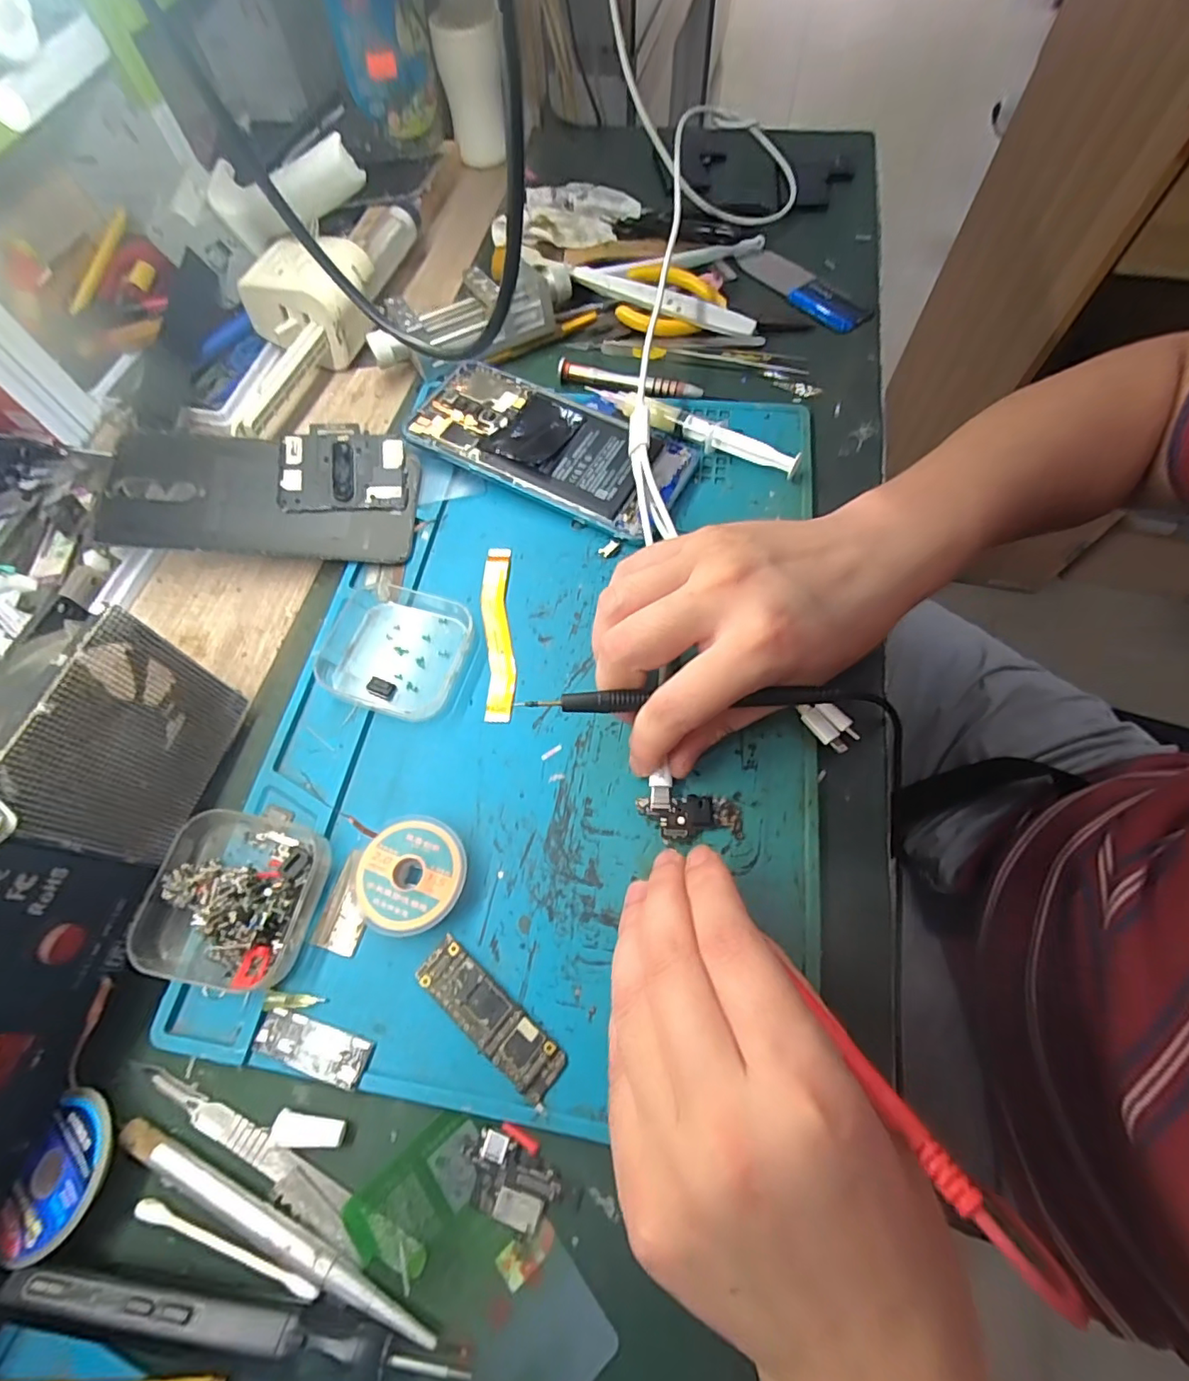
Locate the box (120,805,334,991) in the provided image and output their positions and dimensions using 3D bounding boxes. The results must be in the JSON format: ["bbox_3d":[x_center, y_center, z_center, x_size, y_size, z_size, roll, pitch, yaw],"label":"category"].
[{"bbox_3d":[-0.146,0.081,0.223,0.063,0.020,0.063,7,66,3],"label":"box"}]

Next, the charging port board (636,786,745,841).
[{"bbox_3d":[0.041,0.053,0.237,0.044,0.004,0.020,7,66,-1],"label":"charging port board"}]

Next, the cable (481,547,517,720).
[{"bbox_3d":[-0.050,-0.032,0.284,0.016,0.004,0.101,-5,65,-2],"label":"cable"}]

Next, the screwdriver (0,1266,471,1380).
[{"bbox_3d":[-0.111,0.194,0.172,0.142,0.012,0.009,7,66,4],"label":"screwdriver"}]

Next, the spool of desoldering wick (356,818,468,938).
[{"bbox_3d":[-0.074,0.076,0.230,0.041,0.012,0.044,0,65,0],"label":"spool of desoldering wick"}]

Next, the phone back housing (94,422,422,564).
[{"bbox_3d":[-0.182,-0.111,0.308,0.159,0.007,0.080,0,75,-7],"label":"phone back housing"}]

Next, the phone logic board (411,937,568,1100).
[{"bbox_3d":[-0.040,0.122,0.210,0.064,0.004,0.020,38,71,16],"label":"phone logic board"}]

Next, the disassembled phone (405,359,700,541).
[{"bbox_3d":[-0.032,-0.146,0.327,0.174,0.013,0.079,23,68,11],"label":"disassembled phone"}]

